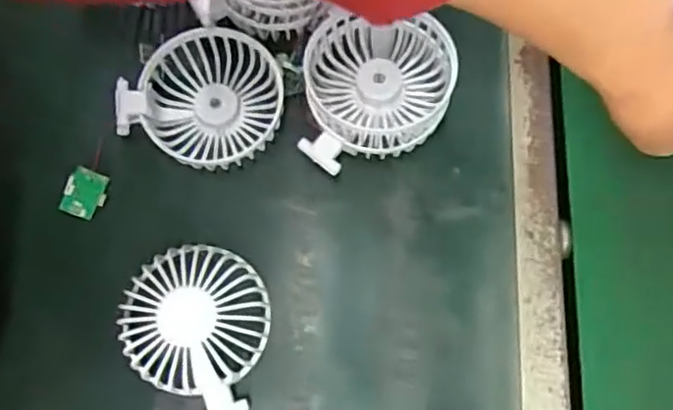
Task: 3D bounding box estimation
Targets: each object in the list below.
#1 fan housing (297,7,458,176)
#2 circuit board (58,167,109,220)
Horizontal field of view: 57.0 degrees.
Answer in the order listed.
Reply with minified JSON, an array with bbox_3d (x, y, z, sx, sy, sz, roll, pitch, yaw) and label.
[{"bbox_3d":[0.026,-0.073,0.392,0.091,0.052,0.105,2,77,-1],"label":"fan housing"},{"bbox_3d":[-0.160,-0.007,0.395,0.024,0.004,0.031,19,97,-26],"label":"circuit board"}]

